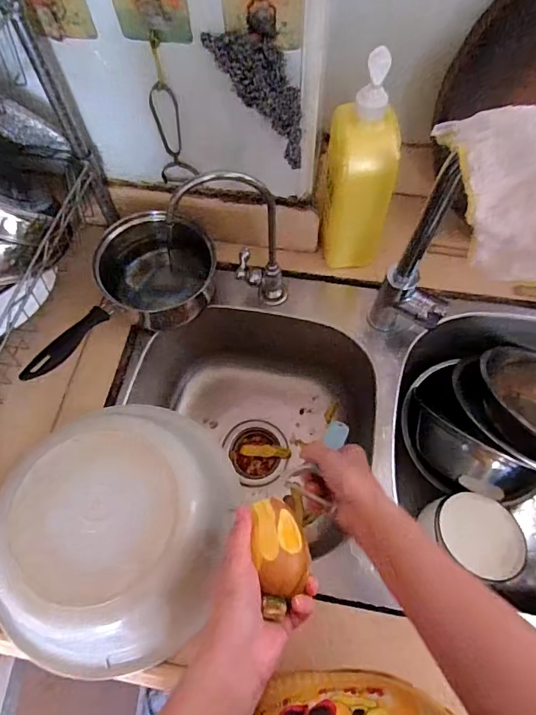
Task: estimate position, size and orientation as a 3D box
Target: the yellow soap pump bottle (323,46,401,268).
[{"bbox_3d":[0.114,-0.225,0.558,0.081,0.256,0.087,5,64,4],"label":"yellow soap pump bottle"}]

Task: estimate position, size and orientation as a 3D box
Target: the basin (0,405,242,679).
[{"bbox_3d":[-0.152,0.189,0.470,0.216,0.100,0.236,-4,64,0],"label":"basin"}]

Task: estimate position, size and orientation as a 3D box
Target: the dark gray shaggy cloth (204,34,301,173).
[{"bbox_3d":[0.005,-0.273,0.462,0.031,0.143,0.056,3,53,54],"label":"dark gray shaggy cloth"}]

